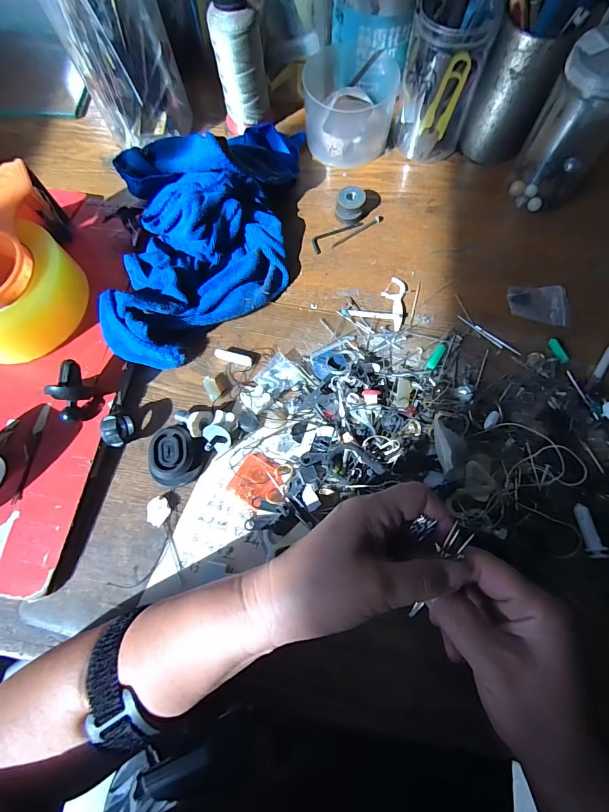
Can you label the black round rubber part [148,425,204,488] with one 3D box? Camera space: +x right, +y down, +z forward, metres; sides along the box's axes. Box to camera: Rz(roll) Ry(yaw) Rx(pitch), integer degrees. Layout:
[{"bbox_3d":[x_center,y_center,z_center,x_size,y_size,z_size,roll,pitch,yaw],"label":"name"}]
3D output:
[{"bbox_3d":[-0.106,0.042,0.307,0.044,0.018,0.044,-1,70,3],"label":"black round rubber part"}]

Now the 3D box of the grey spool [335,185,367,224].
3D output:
[{"bbox_3d":[0.048,-0.208,0.390,0.027,0.019,0.034,11,71,7],"label":"grey spool"}]

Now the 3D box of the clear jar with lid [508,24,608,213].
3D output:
[{"bbox_3d":[0.241,-0.246,0.338,0.061,0.124,0.058,-1,70,3],"label":"clear jar with lid"}]

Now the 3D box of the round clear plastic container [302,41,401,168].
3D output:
[{"bbox_3d":[0.051,-0.330,0.409,0.094,0.065,0.113,15,72,8],"label":"round clear plastic container"}]

